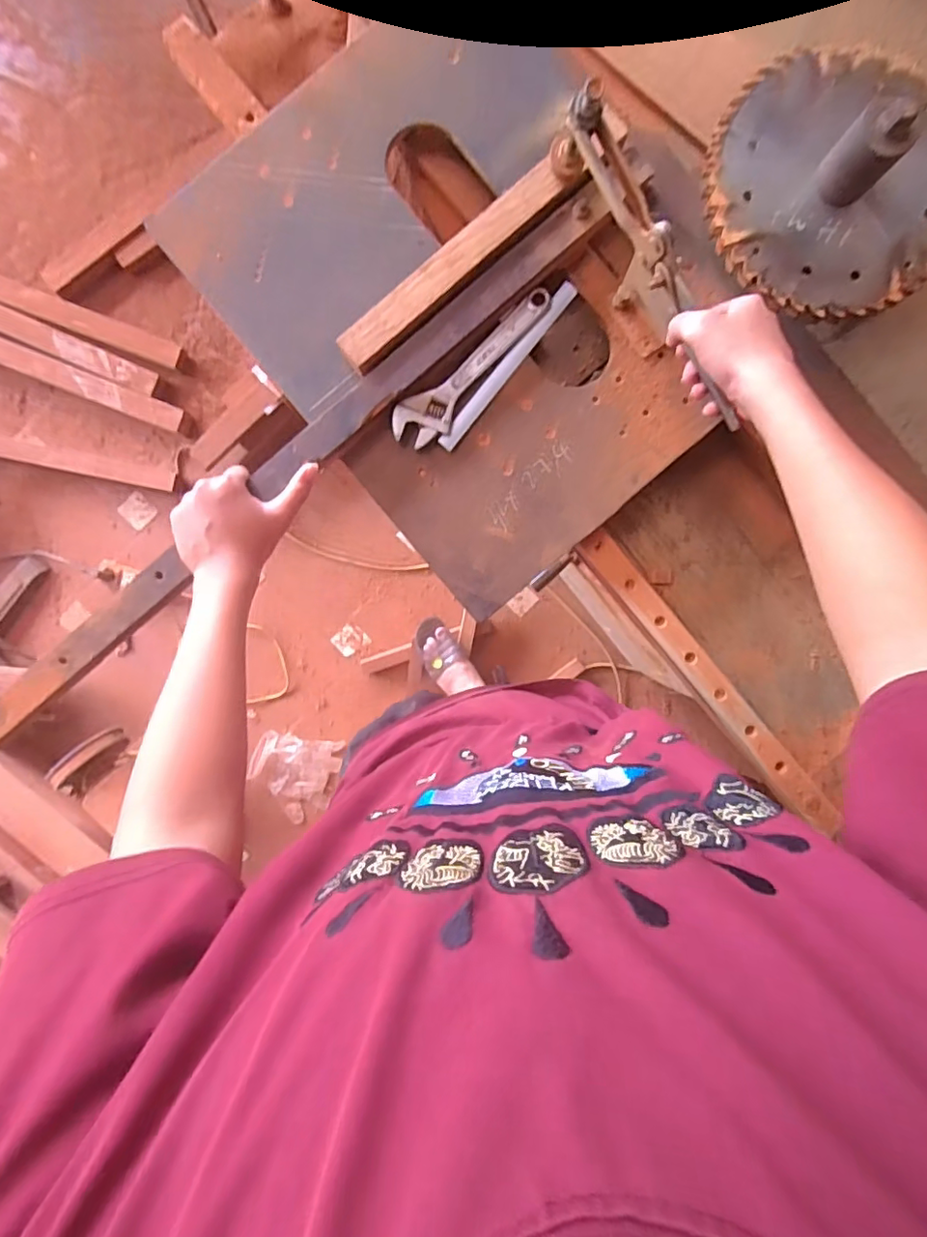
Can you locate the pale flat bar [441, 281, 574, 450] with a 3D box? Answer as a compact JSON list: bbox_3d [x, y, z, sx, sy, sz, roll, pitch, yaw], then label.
[{"bbox_3d":[0.044,-0.244,0.550,0.018,0.005,0.198,38,88,-14],"label":"pale flat bar"}]

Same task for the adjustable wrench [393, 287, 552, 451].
[{"bbox_3d":[0.014,-0.237,0.545,0.196,0.011,0.046,-41,92,1],"label":"adjustable wrench"}]

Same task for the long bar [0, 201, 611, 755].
[{"bbox_3d":[-0.224,-0.086,0.541,0.895,0.026,0.042,-41,90,0],"label":"long bar"}]

